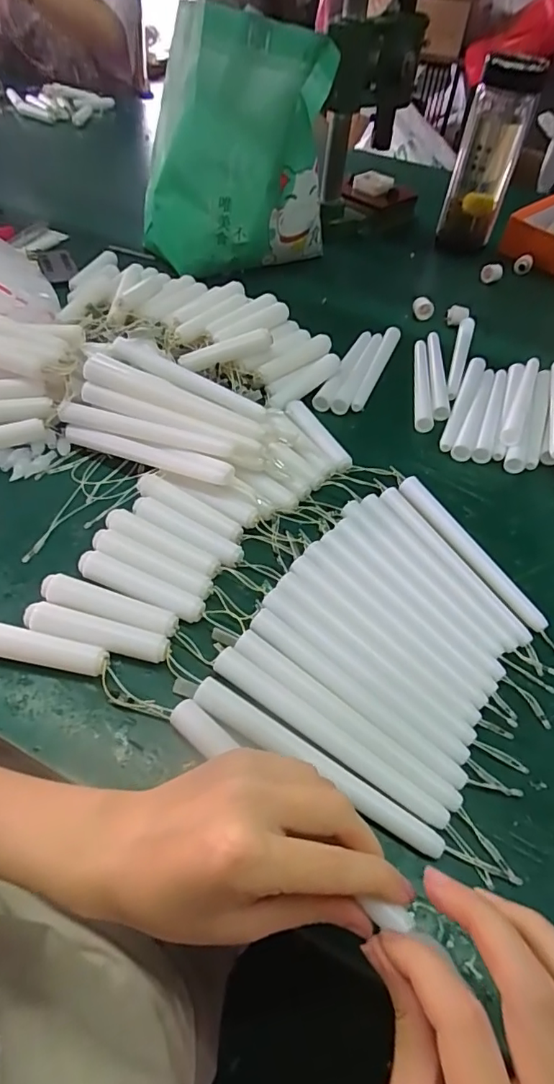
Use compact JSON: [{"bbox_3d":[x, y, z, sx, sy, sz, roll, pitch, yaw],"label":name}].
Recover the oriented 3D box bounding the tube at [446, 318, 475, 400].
[{"bbox_3d":[0.201,-0.201,0.570,0.017,0.015,0.150,17,52,7],"label":"tube"}]

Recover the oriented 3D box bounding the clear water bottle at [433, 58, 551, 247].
[{"bbox_3d":[0.274,-0.501,0.693,0.078,0.212,0.084,20,52,10],"label":"clear water bottle"}]

